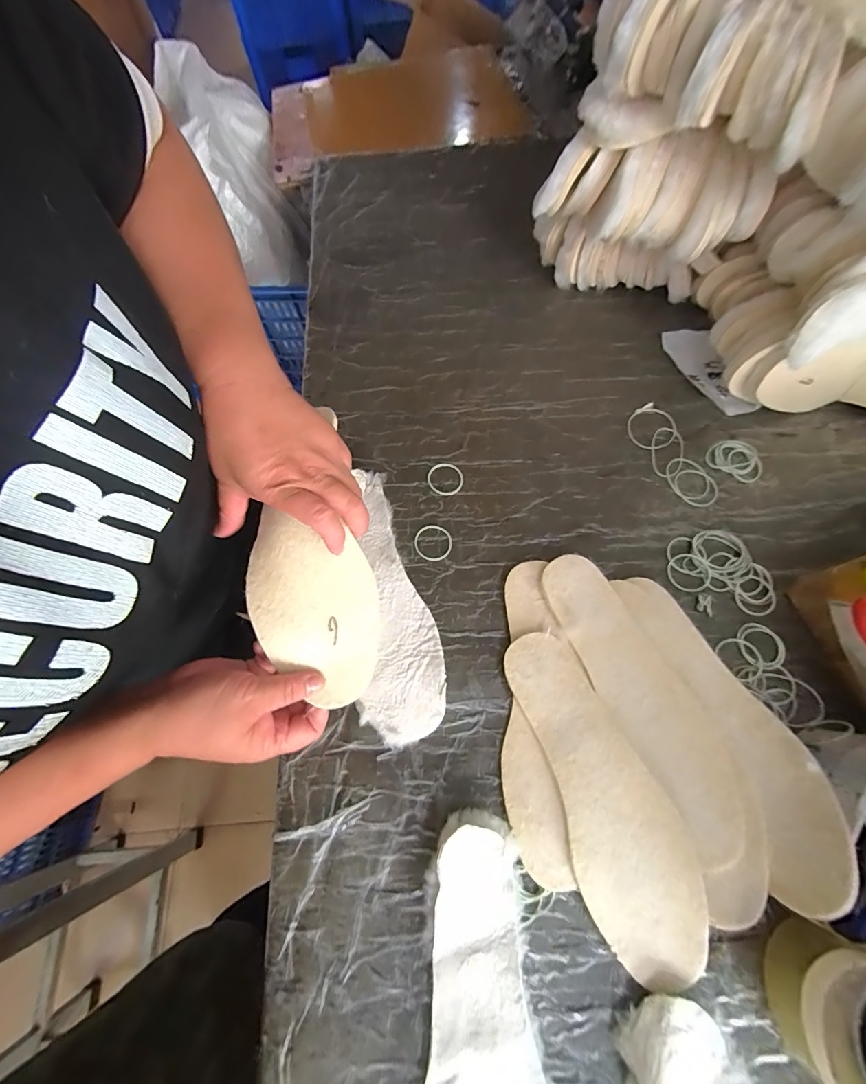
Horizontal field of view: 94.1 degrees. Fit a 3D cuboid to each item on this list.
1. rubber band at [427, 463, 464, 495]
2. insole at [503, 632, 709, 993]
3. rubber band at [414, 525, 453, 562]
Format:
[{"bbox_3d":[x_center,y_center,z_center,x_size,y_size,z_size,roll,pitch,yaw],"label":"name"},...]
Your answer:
[{"bbox_3d":[0.015,-0.075,0.479,0.043,0.004,0.043,11,69,6],"label":"rubber band"},{"bbox_3d":[0.145,0.209,0.347,0.092,0.009,0.262,-18,69,3],"label":"insole"},{"bbox_3d":[0.000,0.001,0.451,0.043,0.004,0.042,-1,68,2],"label":"rubber band"}]

